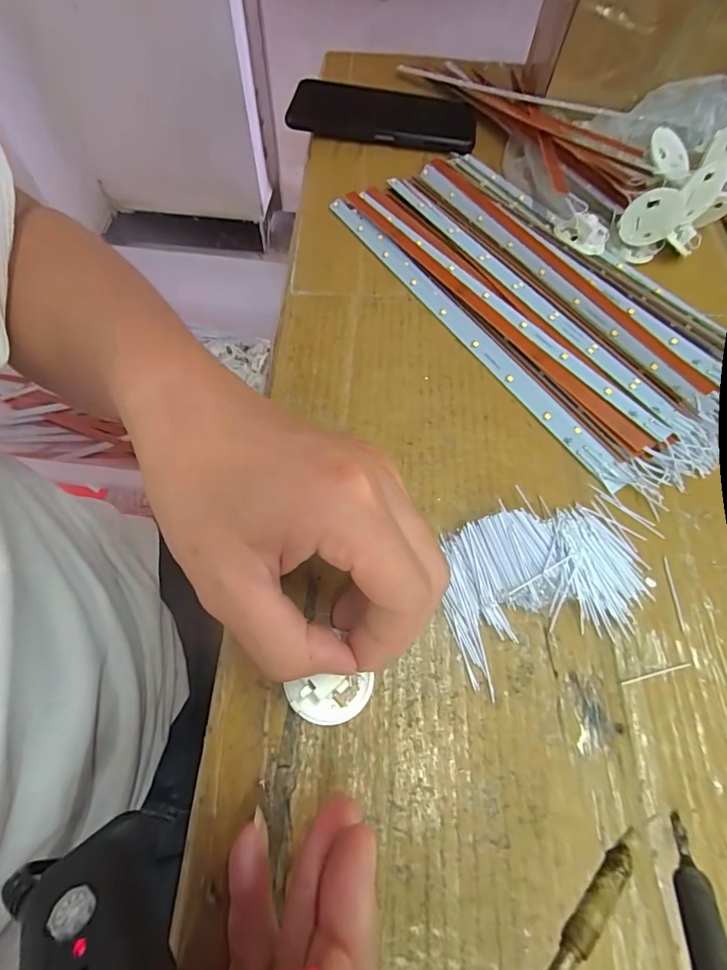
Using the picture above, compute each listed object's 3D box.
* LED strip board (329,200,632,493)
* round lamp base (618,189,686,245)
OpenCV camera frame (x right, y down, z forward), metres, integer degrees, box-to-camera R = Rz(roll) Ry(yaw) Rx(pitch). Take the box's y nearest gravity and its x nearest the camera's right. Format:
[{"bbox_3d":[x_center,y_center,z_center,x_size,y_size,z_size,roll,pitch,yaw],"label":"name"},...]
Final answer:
[{"bbox_3d":[0.063,-0.106,0.309,0.016,0.004,0.284,-37,69,-1],"label":"LED strip board"},{"bbox_3d":[0.199,-0.185,0.322,0.038,0.037,0.006,4,56,-2],"label":"round lamp base"}]

